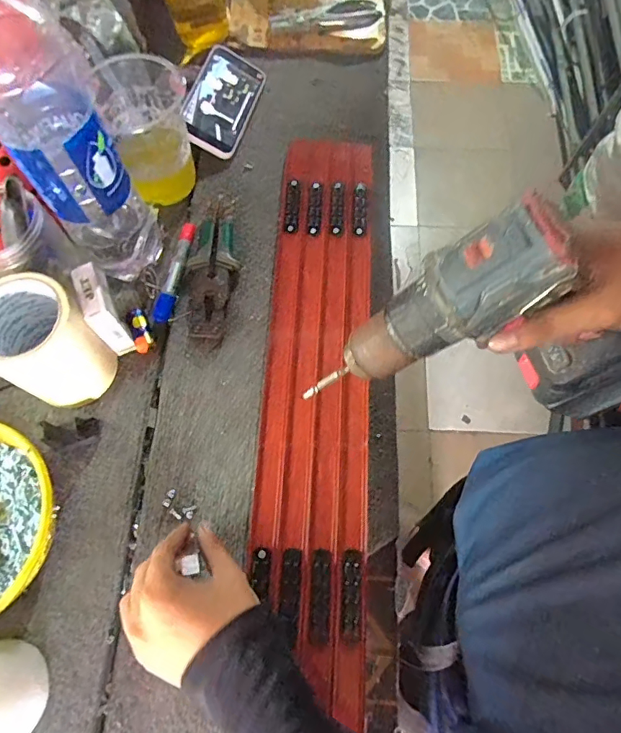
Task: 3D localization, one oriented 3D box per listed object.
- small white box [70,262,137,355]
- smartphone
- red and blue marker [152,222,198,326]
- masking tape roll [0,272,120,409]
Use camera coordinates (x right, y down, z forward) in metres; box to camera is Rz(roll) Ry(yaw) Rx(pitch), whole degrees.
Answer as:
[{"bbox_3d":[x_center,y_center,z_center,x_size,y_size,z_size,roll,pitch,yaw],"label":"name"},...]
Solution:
[{"bbox_3d":[-0.215,-0.057,0.511,0.027,0.093,0.059,-23,69,-7],"label":"small white box"},{"bbox_3d":[-0.119,-0.361,0.656,0.081,0.007,0.165,24,70,-20],"label":"smartphone"},{"bbox_3d":[-0.158,-0.112,0.571,0.018,0.019,0.132,9,68,5],"label":"red and blue marker"},{"bbox_3d":[-0.258,-0.021,0.484,0.088,0.121,0.091,-1,68,2],"label":"masking tape roll"}]

